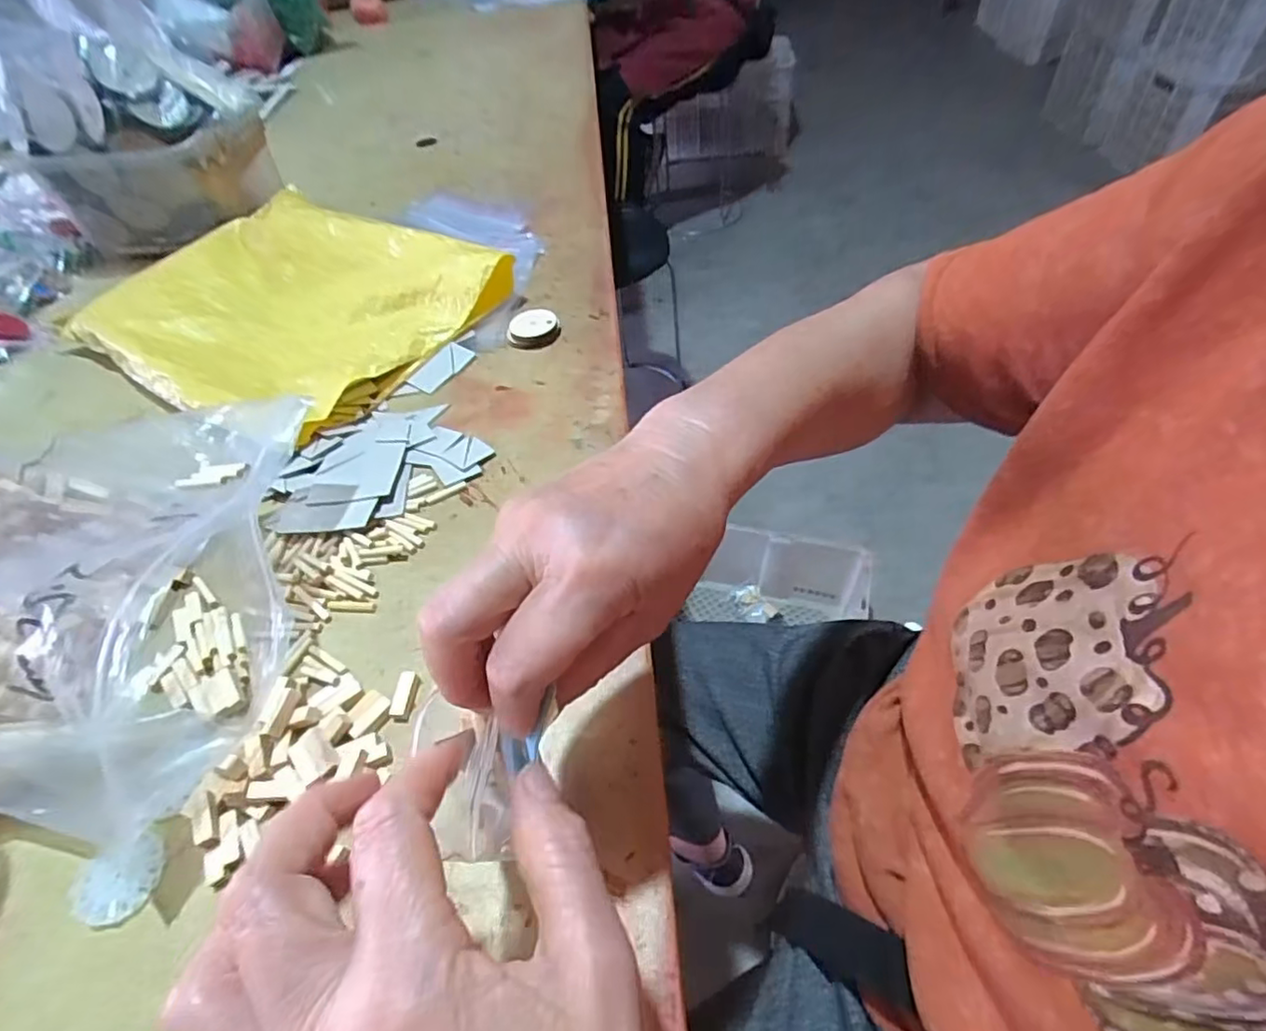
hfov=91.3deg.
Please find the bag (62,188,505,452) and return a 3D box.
[{"bbox_3d":[-0.319,-0.197,0.583,0.324,0.057,0.253,24,57,23],"label":"bag"}]

